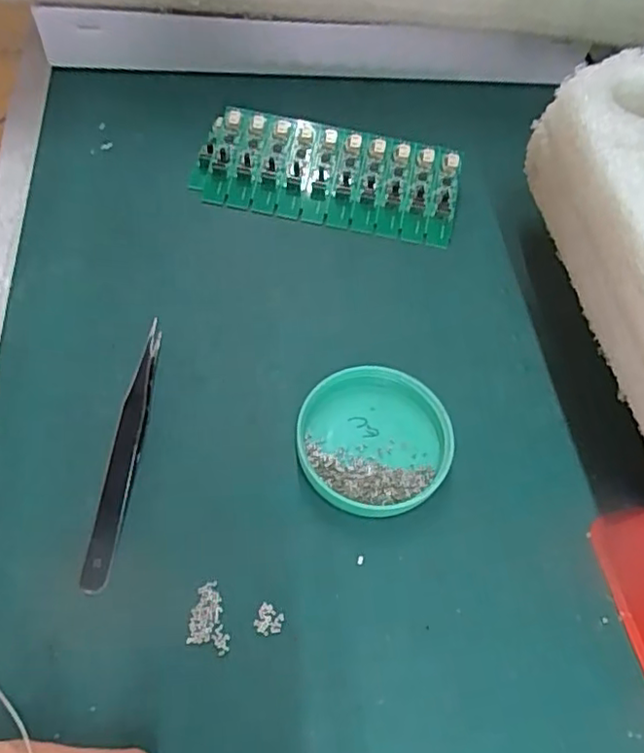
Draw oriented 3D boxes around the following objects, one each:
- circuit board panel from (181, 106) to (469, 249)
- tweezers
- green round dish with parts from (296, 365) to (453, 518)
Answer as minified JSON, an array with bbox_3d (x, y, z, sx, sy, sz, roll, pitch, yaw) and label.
[{"bbox_3d":[0.002,-0.110,0.348,0.144,0.009,0.055,11,82,3],"label":"circuit board panel"},{"bbox_3d":[-0.082,0.028,0.260,0.012,0.013,0.114,6,58,-1],"label":"tweezers"},{"bbox_3d":[0.023,0.027,0.272,0.063,0.010,0.066,2,59,-3],"label":"green round dish with parts"}]

